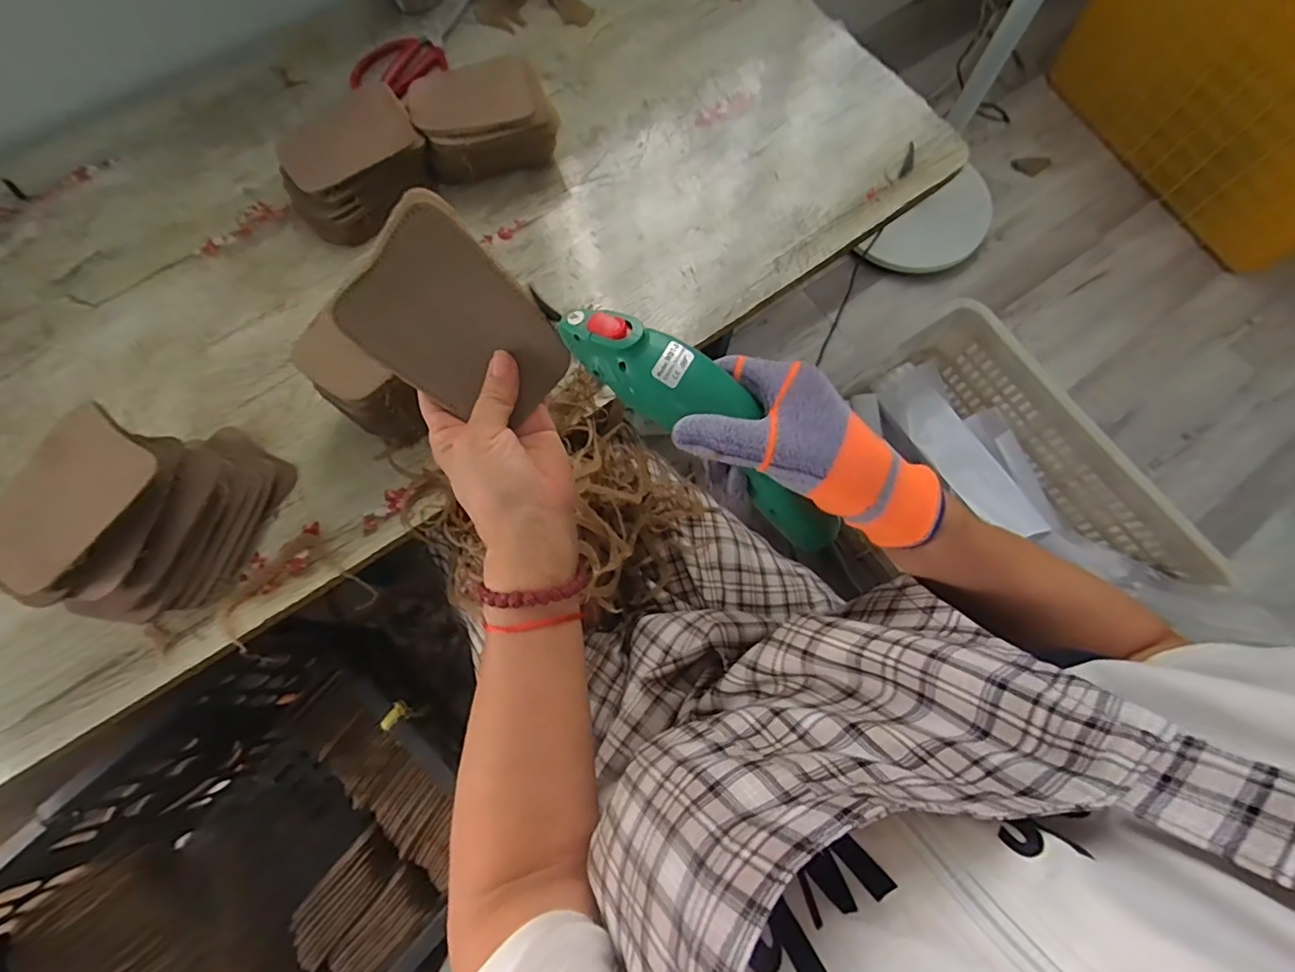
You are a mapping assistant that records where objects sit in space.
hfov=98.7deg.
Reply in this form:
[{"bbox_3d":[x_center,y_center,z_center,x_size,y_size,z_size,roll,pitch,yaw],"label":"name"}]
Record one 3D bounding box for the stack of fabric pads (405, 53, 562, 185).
[{"bbox_3d":[-0.165,-0.367,0.563,0.130,0.059,0.107,-22,74,-7],"label":"stack of fabric pads"}]

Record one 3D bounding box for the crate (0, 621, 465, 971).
[{"bbox_3d":[-0.392,0.409,0.576,0.320,0.258,0.452,43,78,10],"label":"crate"}]

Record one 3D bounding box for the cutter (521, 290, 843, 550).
[{"bbox_3d":[0.036,-0.035,0.337,0.236,0.055,0.045,40,74,-22],"label":"cutter"}]

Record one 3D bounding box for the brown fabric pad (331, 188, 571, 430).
[{"bbox_3d":[-0.109,-0.089,0.318,0.087,0.004,0.118,-39,116,12],"label":"brown fabric pad"}]

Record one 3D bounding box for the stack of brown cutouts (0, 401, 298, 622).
[{"bbox_3d":[-0.369,0.019,0.414,0.097,0.112,0.154,23,74,7],"label":"stack of brown cutouts"}]

